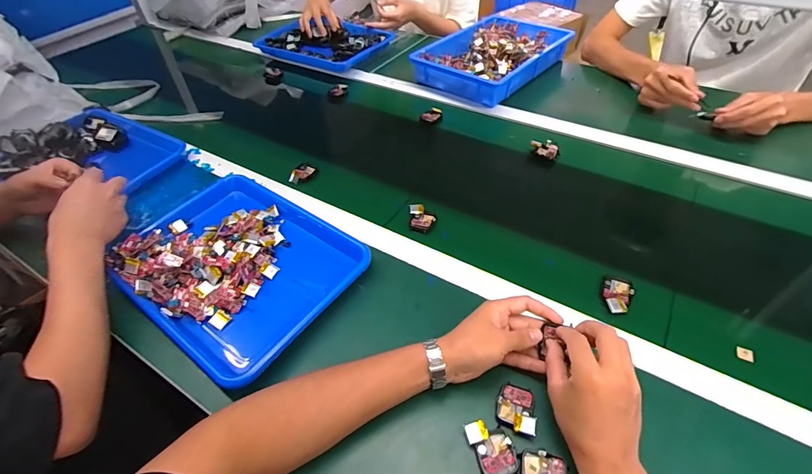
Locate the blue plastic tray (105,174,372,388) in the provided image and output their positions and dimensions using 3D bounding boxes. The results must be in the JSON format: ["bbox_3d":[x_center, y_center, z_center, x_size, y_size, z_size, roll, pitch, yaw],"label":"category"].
[{"bbox_3d":[-0.242,0.033,0.597,0.335,0.048,0.267,27,55,26],"label":"blue plastic tray"}]

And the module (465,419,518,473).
[{"bbox_3d":[0.088,0.216,0.411,0.040,0.013,0.054,-19,49,-14],"label":"module"}]

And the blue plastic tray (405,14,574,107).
[{"bbox_3d":[0.215,-0.448,0.984,0.246,0.058,0.384,35,58,30],"label":"blue plastic tray"}]

